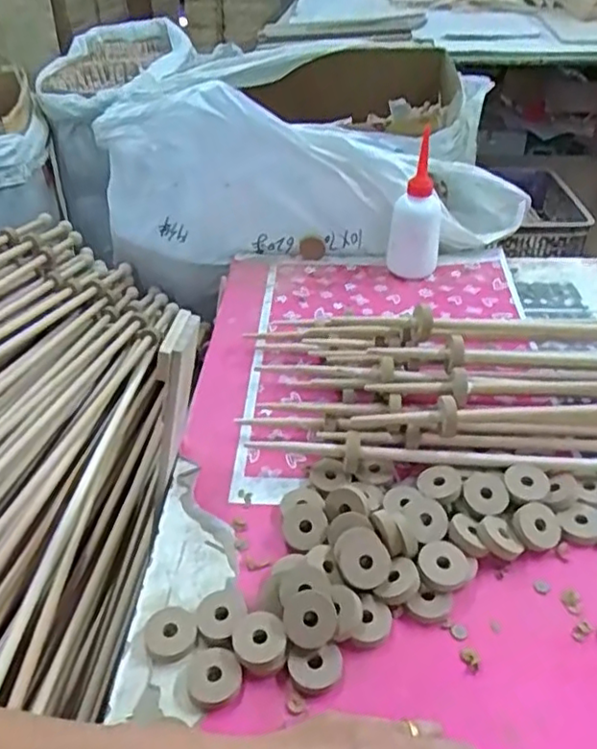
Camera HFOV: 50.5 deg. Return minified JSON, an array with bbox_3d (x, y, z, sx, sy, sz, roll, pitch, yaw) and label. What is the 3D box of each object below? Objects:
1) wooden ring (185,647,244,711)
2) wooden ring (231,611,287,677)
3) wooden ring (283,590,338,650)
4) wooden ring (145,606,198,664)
[{"bbox_3d":[-0.054,0.193,0.405,0.035,0.005,0.036,-1,40,1],"label":"wooden ring"},{"bbox_3d":[-0.025,0.176,0.416,0.034,0.012,0.037,-17,47,-5],"label":"wooden ring"},{"bbox_3d":[0.008,0.160,0.415,0.035,0.006,0.035,0,70,-1],"label":"wooden ring"},{"bbox_3d":[-0.086,0.175,0.426,0.034,0.010,0.034,-1,40,1],"label":"wooden ring"}]

